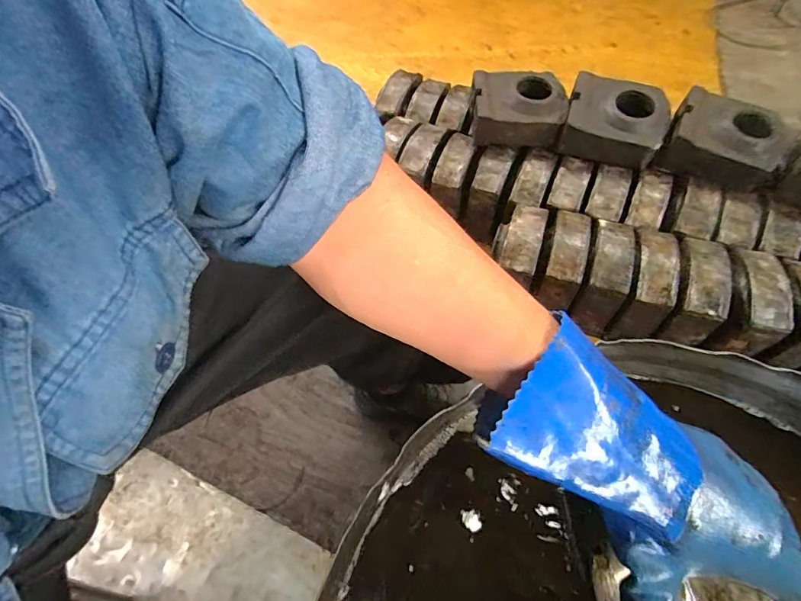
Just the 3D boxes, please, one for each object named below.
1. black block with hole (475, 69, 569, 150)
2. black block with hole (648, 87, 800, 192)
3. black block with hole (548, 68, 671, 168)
[{"bbox_3d":[0.241,-0.394,0.942,0.193,0.097,0.122,10,60,9],"label":"black block with hole"},{"bbox_3d":[0.609,-0.294,0.841,0.197,0.106,0.113,28,64,19],"label":"black block with hole"},{"bbox_3d":[0.422,-0.359,0.893,0.183,0.072,0.170,22,63,16],"label":"black block with hole"}]

